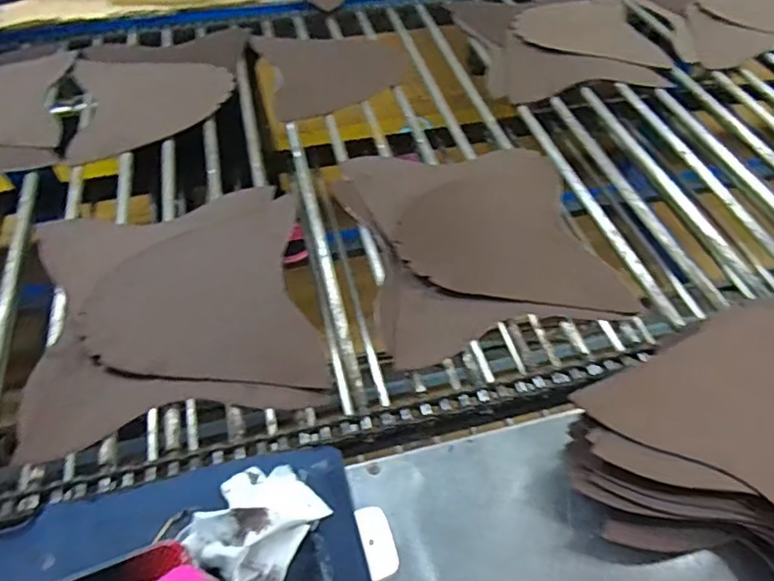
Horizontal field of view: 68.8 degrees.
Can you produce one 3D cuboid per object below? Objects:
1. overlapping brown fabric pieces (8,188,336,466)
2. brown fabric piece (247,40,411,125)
[{"bbox_3d":[-0.229,0.007,0.601,0.280,0.011,0.300,-10,52,-10],"label":"overlapping brown fabric pieces"},{"bbox_3d":[-0.078,-0.358,0.916,0.236,0.006,0.260,-12,49,-13],"label":"brown fabric piece"}]

